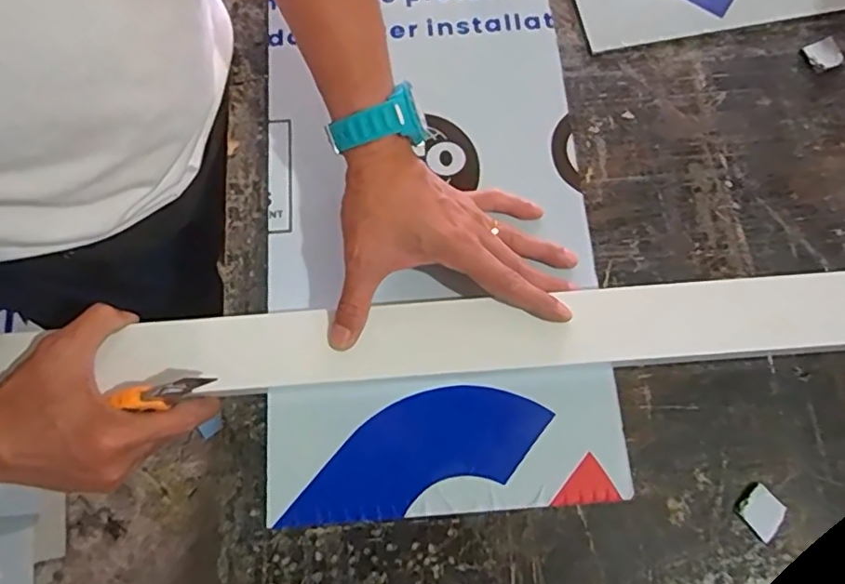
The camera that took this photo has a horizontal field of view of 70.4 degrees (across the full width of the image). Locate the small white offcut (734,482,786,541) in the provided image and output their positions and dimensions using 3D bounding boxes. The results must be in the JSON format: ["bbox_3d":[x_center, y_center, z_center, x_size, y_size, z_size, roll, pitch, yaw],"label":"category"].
[{"bbox_3d":[0.226,0.146,0.397,0.027,0.004,0.028,-38,76,-10],"label":"small white offcut"}]

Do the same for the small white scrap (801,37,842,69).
[{"bbox_3d":[0.338,-0.201,0.505,0.027,0.004,0.026,-1,77,6],"label":"small white scrap"}]

